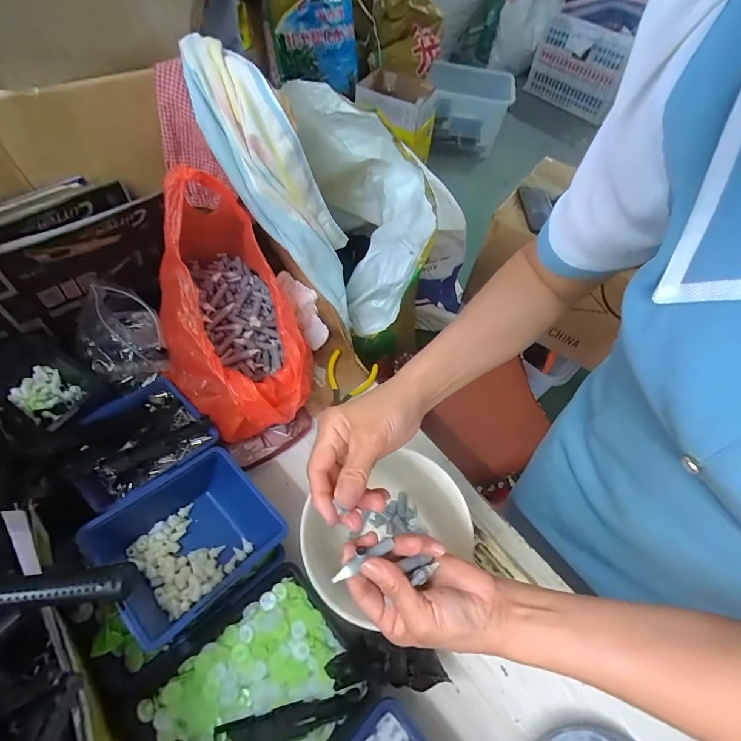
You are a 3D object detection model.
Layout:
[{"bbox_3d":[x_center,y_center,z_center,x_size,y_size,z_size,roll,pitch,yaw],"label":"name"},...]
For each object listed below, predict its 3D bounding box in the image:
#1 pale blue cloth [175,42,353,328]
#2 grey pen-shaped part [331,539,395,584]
[{"bbox_3d":[-0.093,-0.215,0.483,0.067,0.332,0.095,4,51,35],"label":"pale blue cloth"},{"bbox_3d":[-0.005,0.131,0.274,0.050,0.010,0.012,-20,60,-28],"label":"grey pen-shaped part"}]

